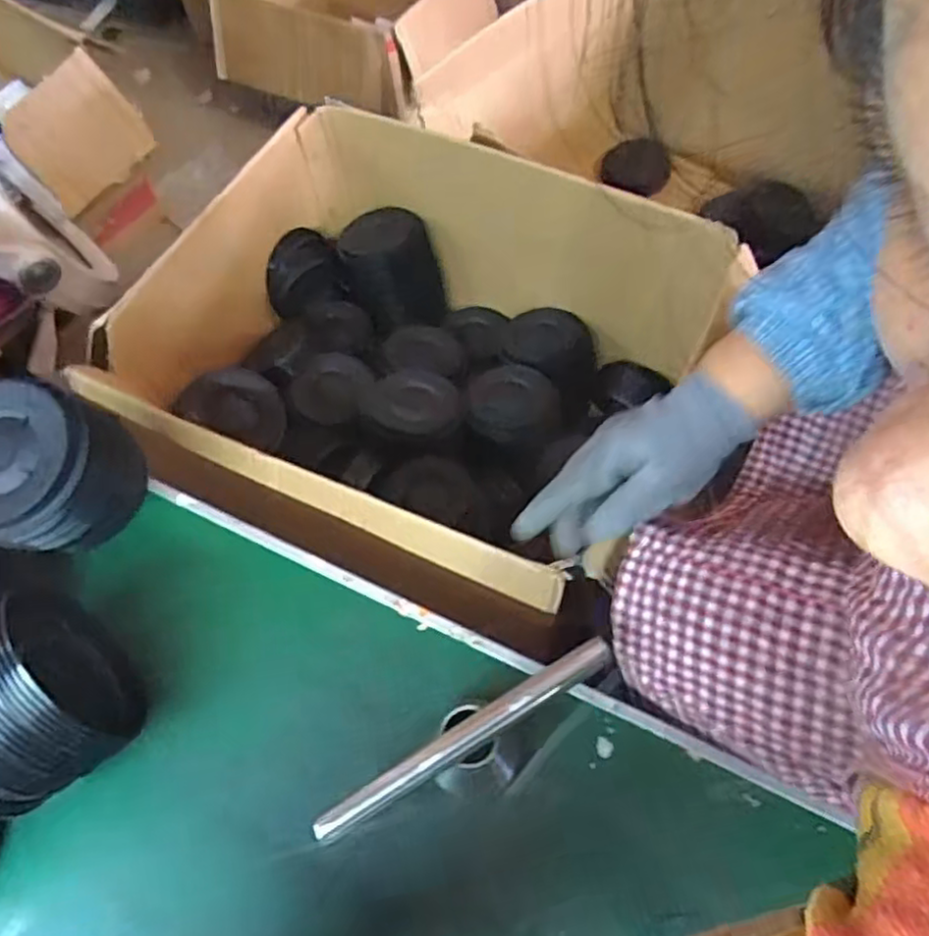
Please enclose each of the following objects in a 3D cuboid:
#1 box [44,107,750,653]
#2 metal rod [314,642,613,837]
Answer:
[{"bbox_3d":[-0.066,-0.140,0.854,0.584,0.286,0.564,22,63,17],"label":"box"},{"bbox_3d":[0.004,0.160,0.415,0.200,0.009,0.017,-29,61,-12],"label":"metal rod"}]

